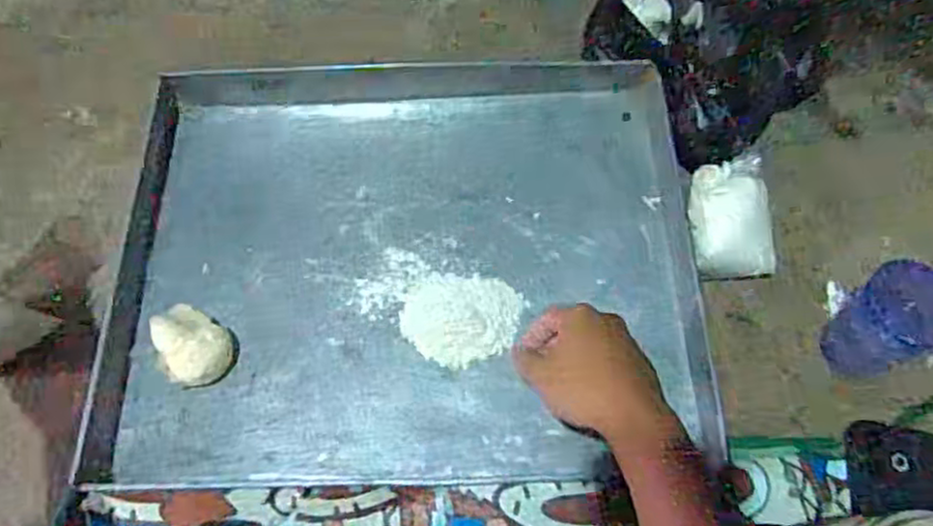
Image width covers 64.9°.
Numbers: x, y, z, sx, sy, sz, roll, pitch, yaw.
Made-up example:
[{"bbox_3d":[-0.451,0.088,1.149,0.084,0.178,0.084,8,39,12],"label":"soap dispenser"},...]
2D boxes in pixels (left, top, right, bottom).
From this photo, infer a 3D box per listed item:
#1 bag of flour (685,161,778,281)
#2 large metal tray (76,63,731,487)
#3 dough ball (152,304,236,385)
[{"bbox_3d":[0.248,-0.045,0.695,0.078,0.040,0.130,-1,64,-1],"label":"bag of flour"},{"bbox_3d":[-0.052,-0.017,0.693,0.521,0.036,0.424,-2,64,-1],"label":"large metal tray"},{"bbox_3d":[-0.239,0.070,0.638,0.060,0.035,0.071,-33,68,-15],"label":"dough ball"}]

